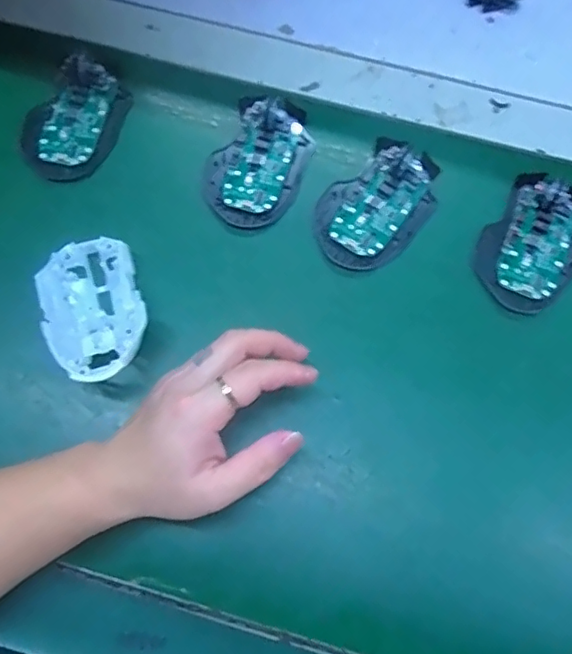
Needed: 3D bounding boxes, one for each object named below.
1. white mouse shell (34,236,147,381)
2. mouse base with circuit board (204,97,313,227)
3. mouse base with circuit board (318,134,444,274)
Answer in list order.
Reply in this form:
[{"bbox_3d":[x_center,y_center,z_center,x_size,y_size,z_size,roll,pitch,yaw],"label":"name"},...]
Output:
[{"bbox_3d":[-0.137,-0.013,0.413,0.066,0.047,0.109,-21,75,-6],"label":"white mouse shell"},{"bbox_3d":[-0.023,-0.136,0.460,0.075,0.021,0.110,22,75,6],"label":"mouse base with circuit board"},{"bbox_3d":[0.073,-0.098,0.451,0.074,0.013,0.115,37,77,10],"label":"mouse base with circuit board"}]

